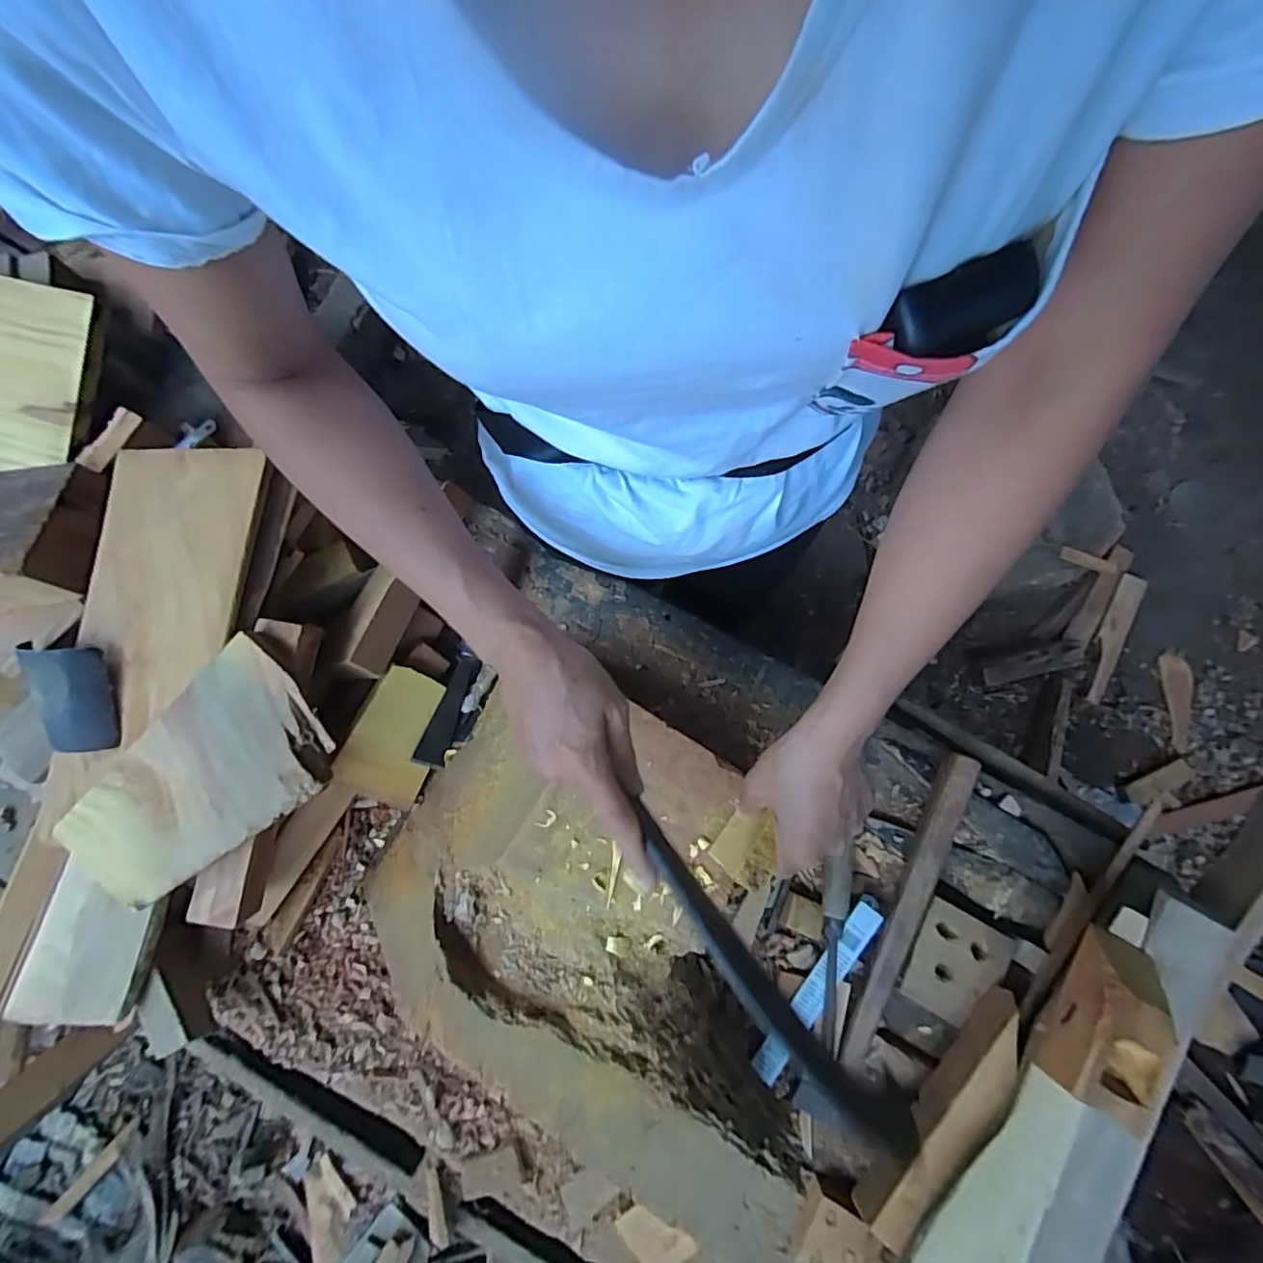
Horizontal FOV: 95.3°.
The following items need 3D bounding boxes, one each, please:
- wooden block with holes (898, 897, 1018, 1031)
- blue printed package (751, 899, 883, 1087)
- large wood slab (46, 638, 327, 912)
[{"bbox_3d":[0.324,0.332,0.573,0.087,0.012,0.099,29,81,6],"label":"wooden block with holes"},{"bbox_3d":[0.189,0.362,0.583,0.030,0.008,0.193,37,81,9],"label":"blue printed package"},{"bbox_3d":[-0.391,0.135,0.521,0.234,0.034,0.149,-44,82,-7],"label":"large wood slab"}]

